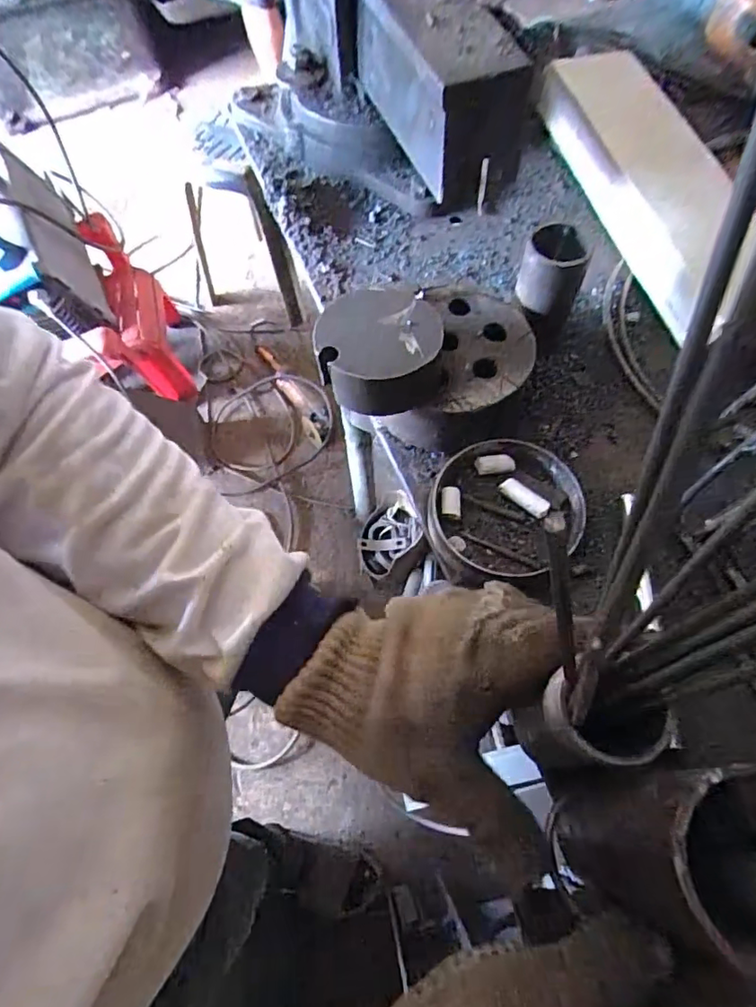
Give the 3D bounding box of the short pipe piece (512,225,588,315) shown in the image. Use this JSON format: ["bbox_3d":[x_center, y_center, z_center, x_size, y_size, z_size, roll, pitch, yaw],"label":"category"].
[{"bbox_3d":[0.111,-0.148,0.353,0.038,0.036,0.043,17,66,11],"label":"short pipe piece"}]

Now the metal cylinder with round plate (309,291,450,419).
[{"bbox_3d":[0.002,-0.089,0.325,0.073,0.035,0.070,-4,64,2],"label":"metal cylinder with round plate"}]

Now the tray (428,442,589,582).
[{"bbox_3d":[0.079,0.002,0.340,0.093,0.019,0.080,-4,64,1],"label":"tray"}]

